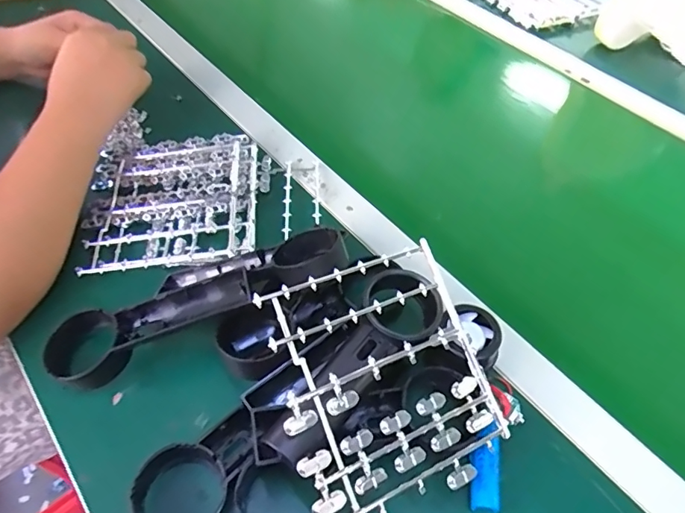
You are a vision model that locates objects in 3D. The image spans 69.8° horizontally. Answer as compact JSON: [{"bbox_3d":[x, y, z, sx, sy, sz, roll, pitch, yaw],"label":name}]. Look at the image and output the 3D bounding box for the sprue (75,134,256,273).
[{"bbox_3d":[-0.164,-0.056,0.487,0.153,0.024,0.163,-2,53,-5],"label":"sprue"}]

